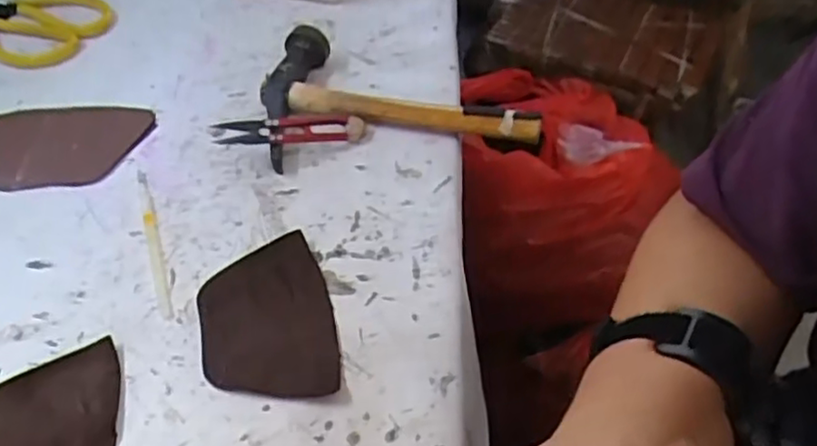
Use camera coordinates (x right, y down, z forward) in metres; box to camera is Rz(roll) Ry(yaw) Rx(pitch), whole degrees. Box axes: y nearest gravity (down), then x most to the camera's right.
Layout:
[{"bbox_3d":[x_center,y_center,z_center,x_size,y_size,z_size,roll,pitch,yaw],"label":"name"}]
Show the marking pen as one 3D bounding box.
[{"bbox_3d":[-0.161,0.010,0.421,0.008,0.004,0.124,-17,50,-14],"label":"marking pen"}]

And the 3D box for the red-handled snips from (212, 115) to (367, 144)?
[{"bbox_3d":[-0.081,-0.065,0.467,0.102,0.013,0.020,-6,47,-22],"label":"red-handled snips"}]

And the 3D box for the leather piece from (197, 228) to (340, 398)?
[{"bbox_3d":[-0.080,0.053,0.373,0.071,0.009,0.103,-12,50,-10],"label":"leather piece"}]

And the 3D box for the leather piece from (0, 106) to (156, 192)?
[{"bbox_3d":[-0.251,-0.058,0.486,0.117,0.007,0.085,-2,46,-6],"label":"leather piece"}]

